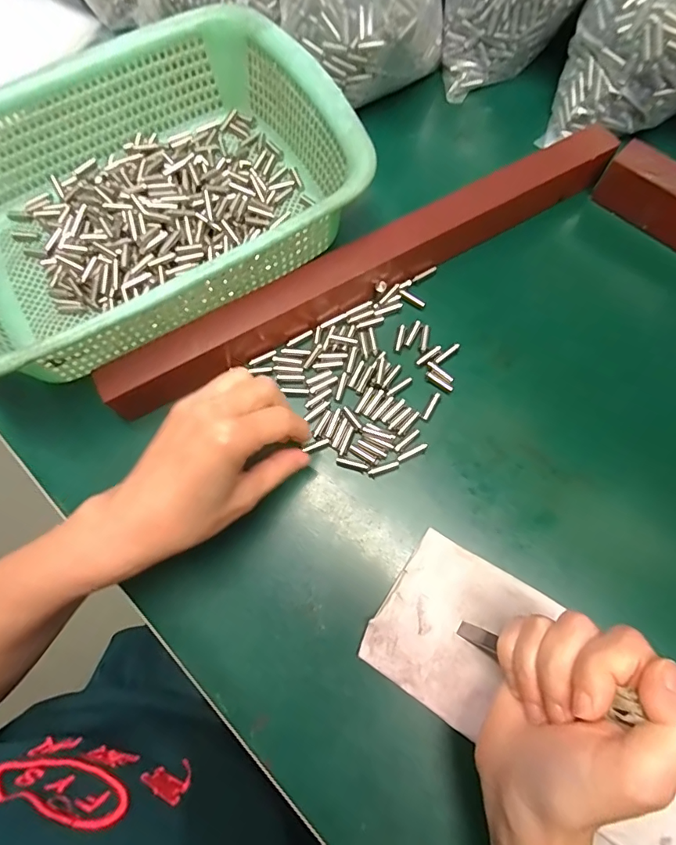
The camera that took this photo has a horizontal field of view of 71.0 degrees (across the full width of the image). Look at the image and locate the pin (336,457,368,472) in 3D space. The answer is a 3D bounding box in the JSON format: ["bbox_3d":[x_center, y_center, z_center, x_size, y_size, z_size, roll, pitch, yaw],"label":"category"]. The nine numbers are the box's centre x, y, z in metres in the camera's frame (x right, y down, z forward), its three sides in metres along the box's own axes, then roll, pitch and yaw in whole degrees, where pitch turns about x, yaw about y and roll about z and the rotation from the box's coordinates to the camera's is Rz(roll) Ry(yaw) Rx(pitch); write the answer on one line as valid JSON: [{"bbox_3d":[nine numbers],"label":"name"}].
[{"bbox_3d":[0.009,0.027,0.310,0.021,0.004,0.005,17,74,7],"label":"pin"}]

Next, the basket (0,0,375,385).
[{"bbox_3d":[-0.140,-0.157,0.332,0.286,0.078,0.214,-30,74,-6],"label":"basket"}]

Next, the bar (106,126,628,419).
[{"bbox_3d":[0.020,-0.109,0.333,0.381,0.040,0.033,-29,74,-6],"label":"bar"}]

